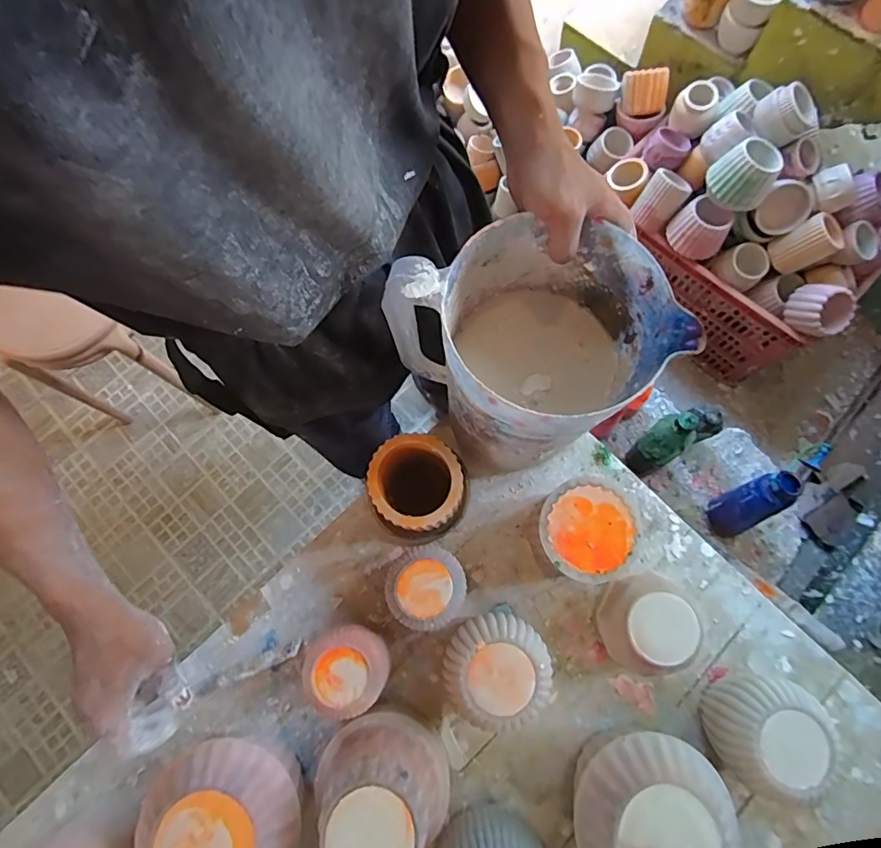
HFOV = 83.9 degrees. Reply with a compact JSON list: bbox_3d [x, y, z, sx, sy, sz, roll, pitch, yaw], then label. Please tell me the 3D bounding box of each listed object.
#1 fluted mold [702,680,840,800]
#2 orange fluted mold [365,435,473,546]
[{"bbox_3d":[0.290,0.270,0.443,0.093,0.082,0.088,-9,76,-2],"label":"fluted mold"},{"bbox_3d":[-0.025,0.070,0.489,0.094,0.105,0.093,-32,78,-7],"label":"orange fluted mold"}]

